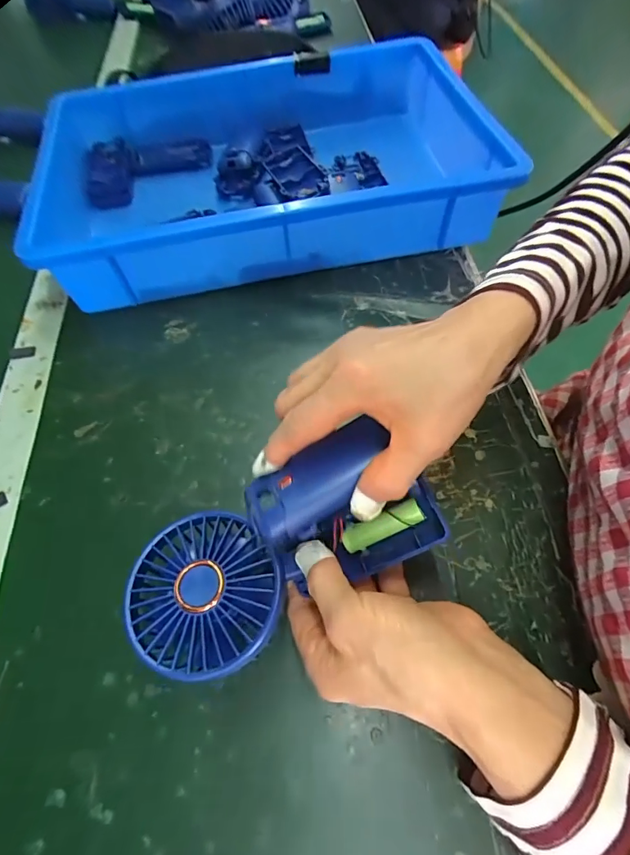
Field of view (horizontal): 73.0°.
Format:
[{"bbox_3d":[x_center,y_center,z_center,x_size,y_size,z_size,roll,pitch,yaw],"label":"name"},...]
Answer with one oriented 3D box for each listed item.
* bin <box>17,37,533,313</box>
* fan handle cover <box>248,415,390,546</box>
[{"bbox_3d":[-0.052,-0.283,0.460,0.417,0.086,0.303,-11,60,-4],"label":"bin"},{"bbox_3d":[0.001,0.026,0.232,0.084,0.010,0.041,-38,65,-4],"label":"fan handle cover"}]

